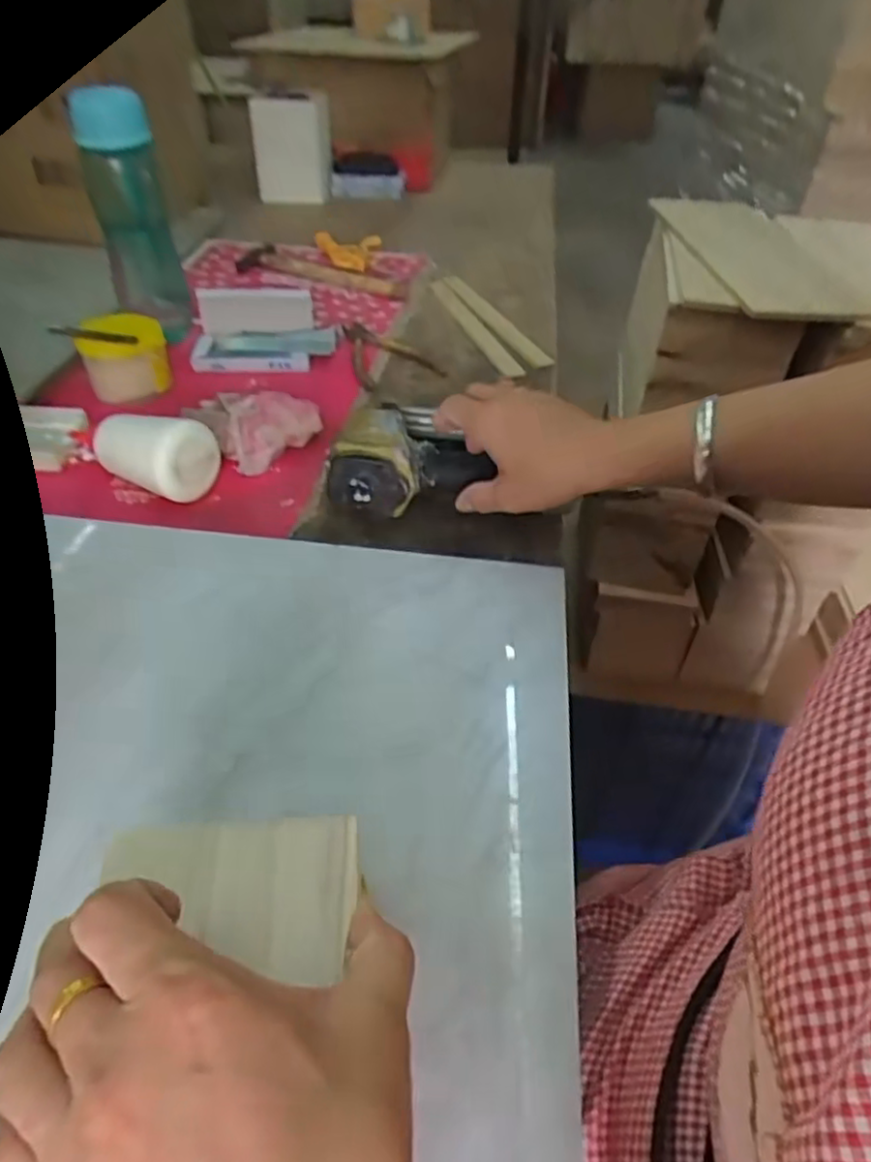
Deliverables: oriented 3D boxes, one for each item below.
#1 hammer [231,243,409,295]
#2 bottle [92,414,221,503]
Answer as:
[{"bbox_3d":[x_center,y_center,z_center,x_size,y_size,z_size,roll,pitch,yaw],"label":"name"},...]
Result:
[{"bbox_3d":[-0.163,-0.423,0.944,0.266,0.019,0.073,21,45,19],"label":"hammer"},{"bbox_3d":[-0.235,-0.111,0.573,0.099,0.055,0.057,20,45,18],"label":"bottle"}]

